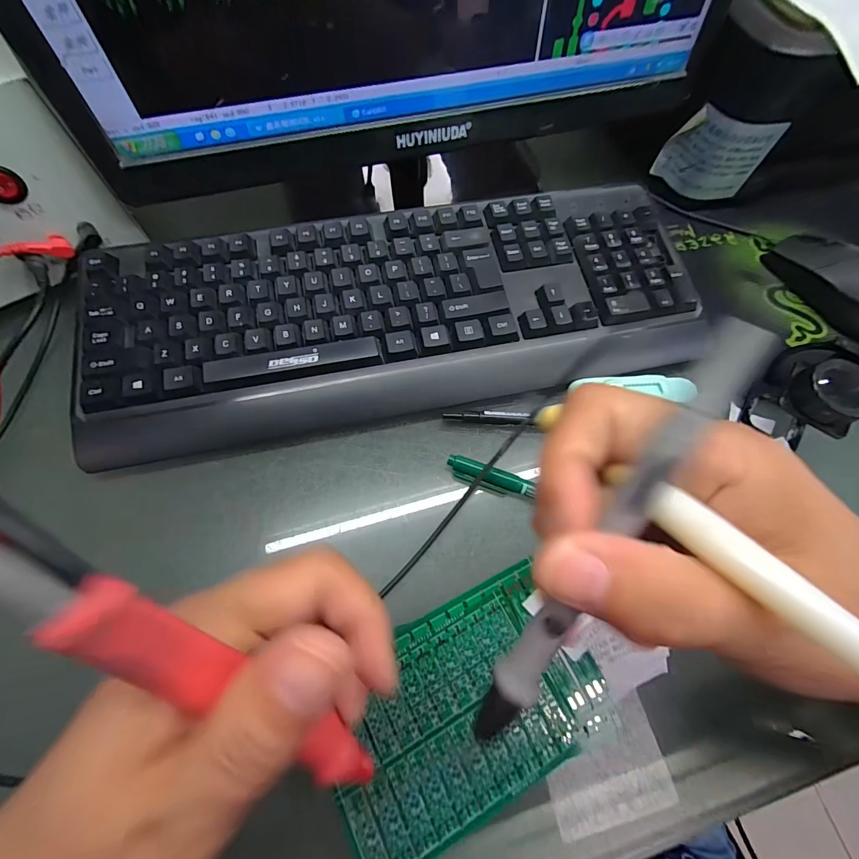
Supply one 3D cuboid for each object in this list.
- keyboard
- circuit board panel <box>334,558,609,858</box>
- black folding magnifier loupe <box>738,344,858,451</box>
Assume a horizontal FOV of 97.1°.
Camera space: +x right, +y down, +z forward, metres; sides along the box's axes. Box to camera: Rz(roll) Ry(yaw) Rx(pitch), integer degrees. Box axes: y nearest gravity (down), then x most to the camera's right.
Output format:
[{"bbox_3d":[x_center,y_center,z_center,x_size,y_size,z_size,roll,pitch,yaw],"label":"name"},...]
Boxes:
[{"bbox_3d":[-0.016,-0.087,0.277,0.436,0.042,0.166,-9,67,-6],"label":"keyboard"},{"bbox_3d":[0.014,0.123,0.167,0.117,0.004,0.074,-27,70,-13],"label":"circuit board panel"},{"bbox_3d":[0.249,-0.023,0.251,0.040,0.058,0.055,27,68,9],"label":"black folding magnifier loupe"}]

